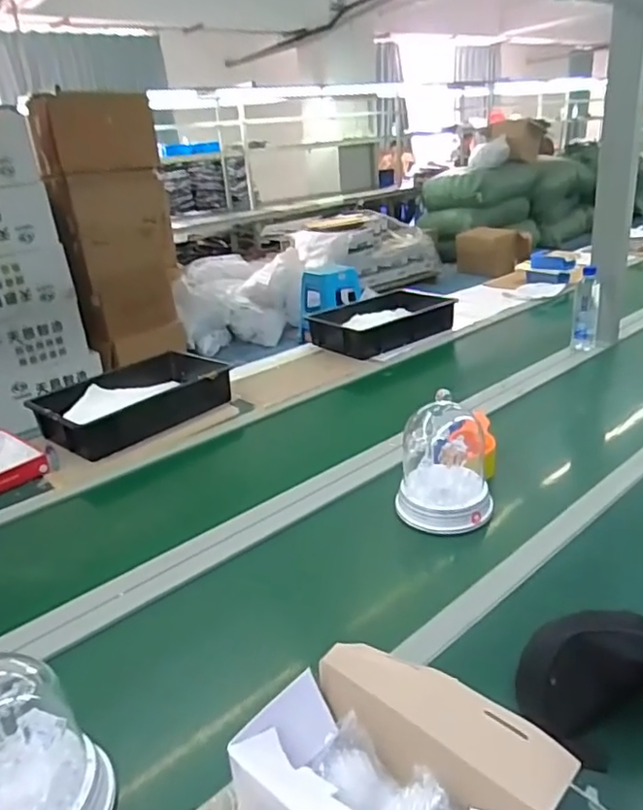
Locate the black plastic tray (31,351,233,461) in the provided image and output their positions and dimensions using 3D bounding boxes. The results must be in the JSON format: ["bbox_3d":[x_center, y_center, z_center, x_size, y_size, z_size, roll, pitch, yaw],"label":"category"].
[{"bbox_3d":[-0.455,-0.019,1.483,0.479,0.103,0.313,-24,31,-36],"label":"black plastic tray"}]

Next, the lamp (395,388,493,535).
[{"bbox_3d":[0.198,0.075,0.956,0.149,0.194,0.165,0,25,11],"label":"lamp"}]

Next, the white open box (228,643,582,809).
[{"bbox_3d":[0.066,0.335,0.508,0.233,0.106,0.189,17,32,39],"label":"white open box"}]

